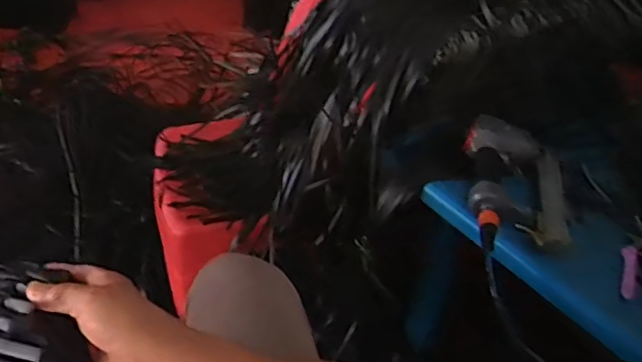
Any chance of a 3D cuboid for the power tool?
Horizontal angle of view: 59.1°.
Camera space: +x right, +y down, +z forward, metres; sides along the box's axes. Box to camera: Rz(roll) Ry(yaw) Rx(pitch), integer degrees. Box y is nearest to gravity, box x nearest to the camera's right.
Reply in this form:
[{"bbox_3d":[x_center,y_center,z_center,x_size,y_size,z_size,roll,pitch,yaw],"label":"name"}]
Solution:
[{"bbox_3d":[0.298,0.003,0.836,0.154,0.074,0.216,7,40,2],"label":"power tool"}]

